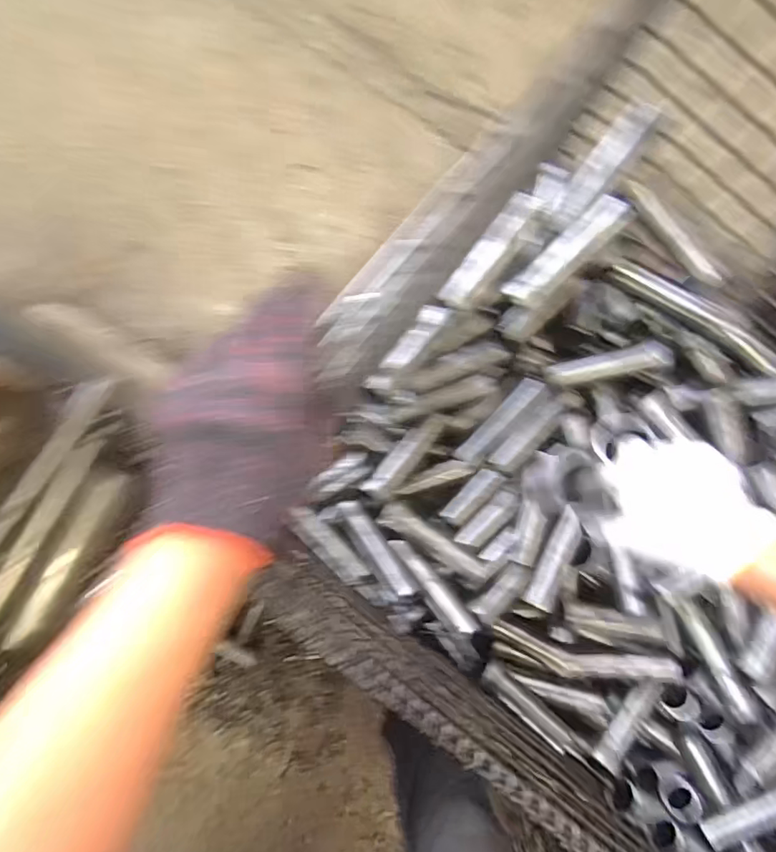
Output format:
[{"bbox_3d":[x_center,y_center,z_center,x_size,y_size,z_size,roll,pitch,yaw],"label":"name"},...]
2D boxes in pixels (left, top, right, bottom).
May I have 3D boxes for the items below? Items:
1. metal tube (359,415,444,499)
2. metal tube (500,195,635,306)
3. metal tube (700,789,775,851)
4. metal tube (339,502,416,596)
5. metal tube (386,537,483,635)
[{"bbox_3d":[0.031,0.054,0.943,0.052,0.045,0.186,44,67,0],"label":"metal tube"},{"bbox_3d":[0.259,-0.253,0.793,0.196,0.036,0.053,-41,90,16],"label":"metal tube"},{"bbox_3d":[0.583,0.595,0.837,0.195,0.036,0.039,-41,90,19],"label":"metal tube"},{"bbox_3d":[-0.019,0.210,0.929,0.037,0.040,0.188,-36,68,-4],"label":"metal tube"},{"bbox_3d":[0.074,0.268,0.919,0.031,0.022,0.203,-41,60,-4],"label":"metal tube"}]

